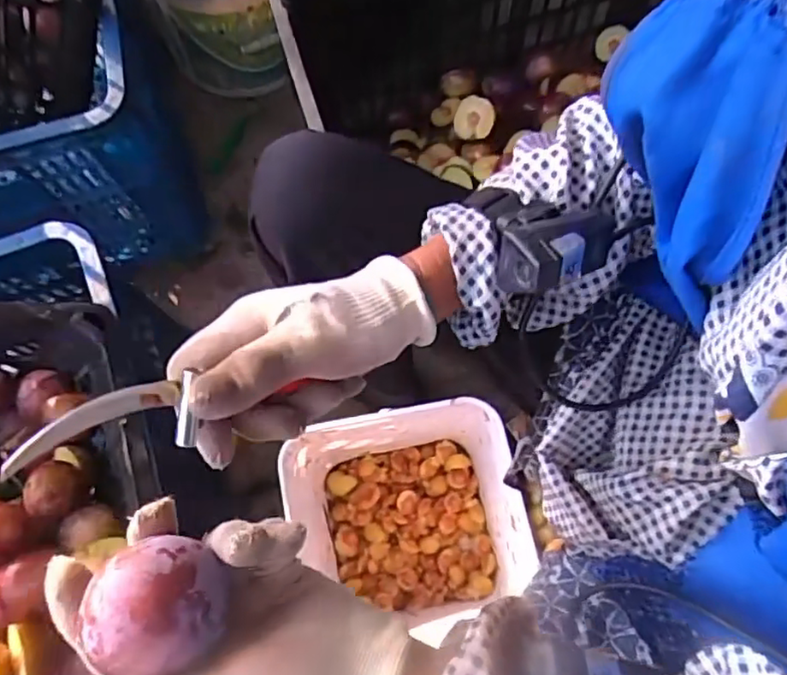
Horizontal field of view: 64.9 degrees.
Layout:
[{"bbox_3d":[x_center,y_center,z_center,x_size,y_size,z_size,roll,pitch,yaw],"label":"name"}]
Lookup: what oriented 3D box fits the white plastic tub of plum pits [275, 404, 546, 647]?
[{"bbox_3d":[0.009,0.198,0.675,0.227,0.210,0.212,0,74,0],"label":"white plastic tub of plum pits"}]

